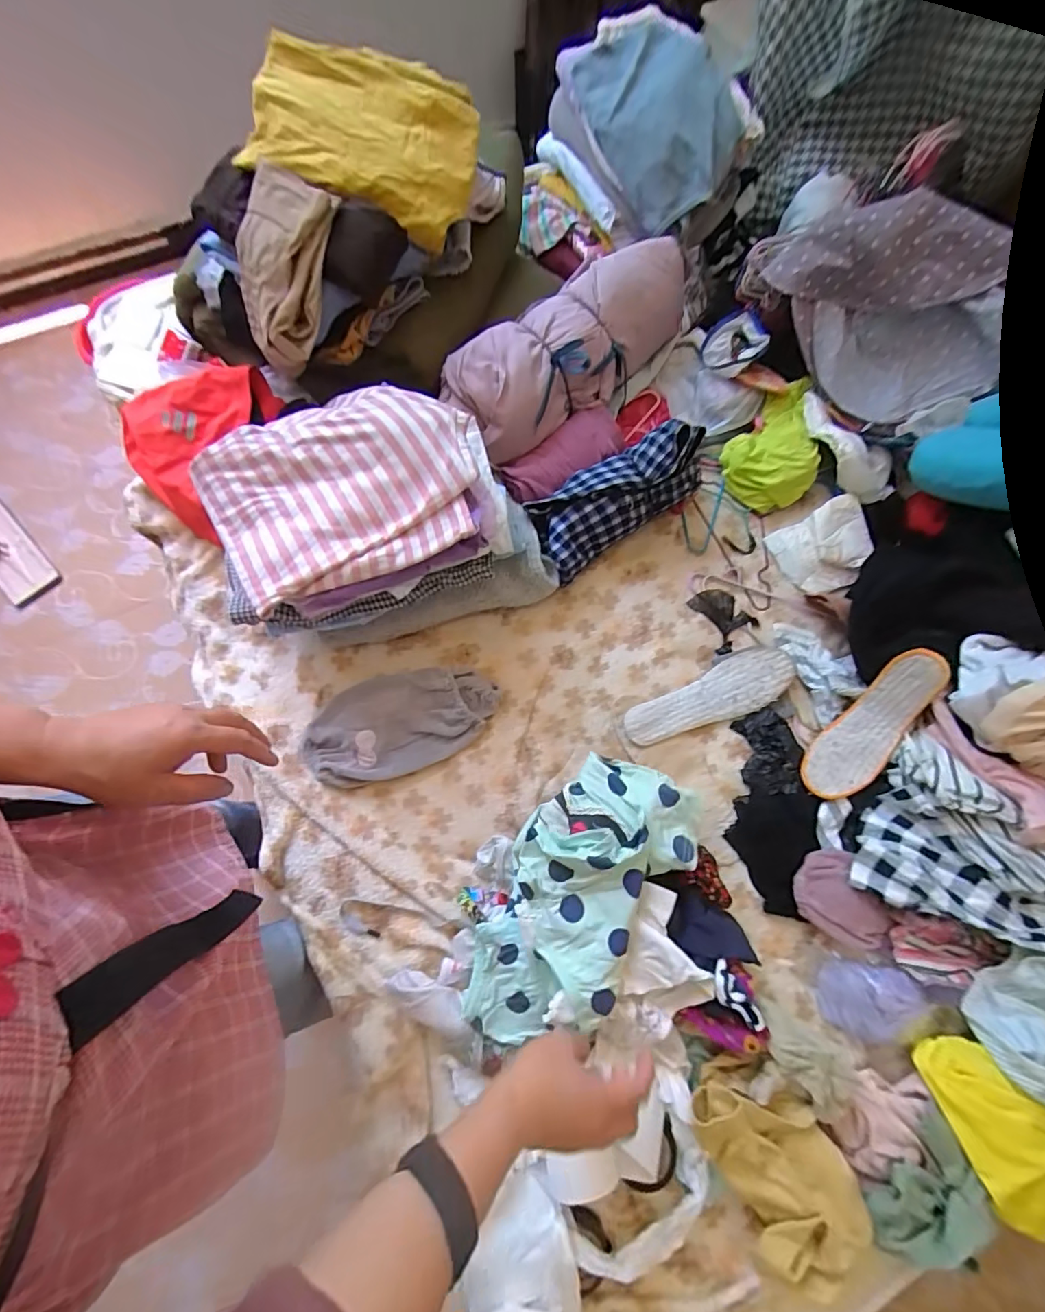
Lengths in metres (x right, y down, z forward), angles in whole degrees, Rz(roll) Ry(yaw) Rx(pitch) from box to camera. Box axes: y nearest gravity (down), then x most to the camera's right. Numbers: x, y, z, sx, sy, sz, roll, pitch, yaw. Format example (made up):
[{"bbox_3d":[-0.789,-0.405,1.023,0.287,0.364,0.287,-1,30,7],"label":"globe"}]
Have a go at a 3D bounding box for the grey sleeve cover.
[{"bbox_3d":[-0.167,0.092,0.702,0.272,0.041,0.140,-13,72,-3],"label":"grey sleeve cover"}]

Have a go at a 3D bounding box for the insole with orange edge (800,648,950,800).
[{"bbox_3d":[0.455,0.092,0.653,0.076,0.058,0.222,37,102,11],"label":"insole with orange edge"}]

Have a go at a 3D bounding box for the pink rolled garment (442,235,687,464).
[{"bbox_3d":[0.083,-0.481,0.796,0.437,0.112,0.149,-38,77,-12],"label":"pink rolled garment"}]

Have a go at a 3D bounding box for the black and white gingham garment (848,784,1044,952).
[{"bbox_3d":[0.542,0.273,0.594,0.266,0.072,0.138,29,75,9],"label":"black and white gingham garment"}]

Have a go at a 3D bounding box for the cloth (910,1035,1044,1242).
[{"bbox_3d":[0.509,0.506,0.525,0.103,0.046,0.191,-21,74,-8],"label":"cloth"}]

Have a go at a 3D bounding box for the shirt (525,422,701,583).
[{"bbox_3d":[0.142,-0.233,0.760,0.271,0.102,0.122,-34,74,4],"label":"shirt"}]

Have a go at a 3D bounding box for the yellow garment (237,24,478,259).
[{"bbox_3d":[-0.209,-0.702,0.689,0.271,0.123,0.233,15,72,4],"label":"yellow garment"}]

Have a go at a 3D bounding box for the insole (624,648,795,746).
[{"bbox_3d":[0.268,0.060,0.719,0.254,0.014,0.075,-23,73,-7],"label":"insole"}]

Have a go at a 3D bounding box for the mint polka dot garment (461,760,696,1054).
[{"bbox_3d":[0.056,0.269,0.554,0.162,0.076,0.328,33,85,10],"label":"mint polka dot garment"}]

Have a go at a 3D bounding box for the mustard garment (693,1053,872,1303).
[{"bbox_3d":[0.263,0.521,0.502,0.117,0.061,0.211,-29,75,-10],"label":"mustard garment"}]

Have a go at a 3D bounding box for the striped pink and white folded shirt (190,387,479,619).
[{"bbox_3d":[-0.210,-0.208,0.606,0.321,0.039,0.243,-22,73,-6],"label":"striped pink and white folded shirt"}]

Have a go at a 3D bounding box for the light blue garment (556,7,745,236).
[{"bbox_3d":[0.213,-0.871,0.824,0.195,0.130,0.298,-31,74,-9],"label":"light blue garment"}]

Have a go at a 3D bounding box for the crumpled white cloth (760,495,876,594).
[{"bbox_3d":[0.478,-0.170,0.793,0.146,0.035,0.123,-24,73,-7],"label":"crumpled white cloth"}]

